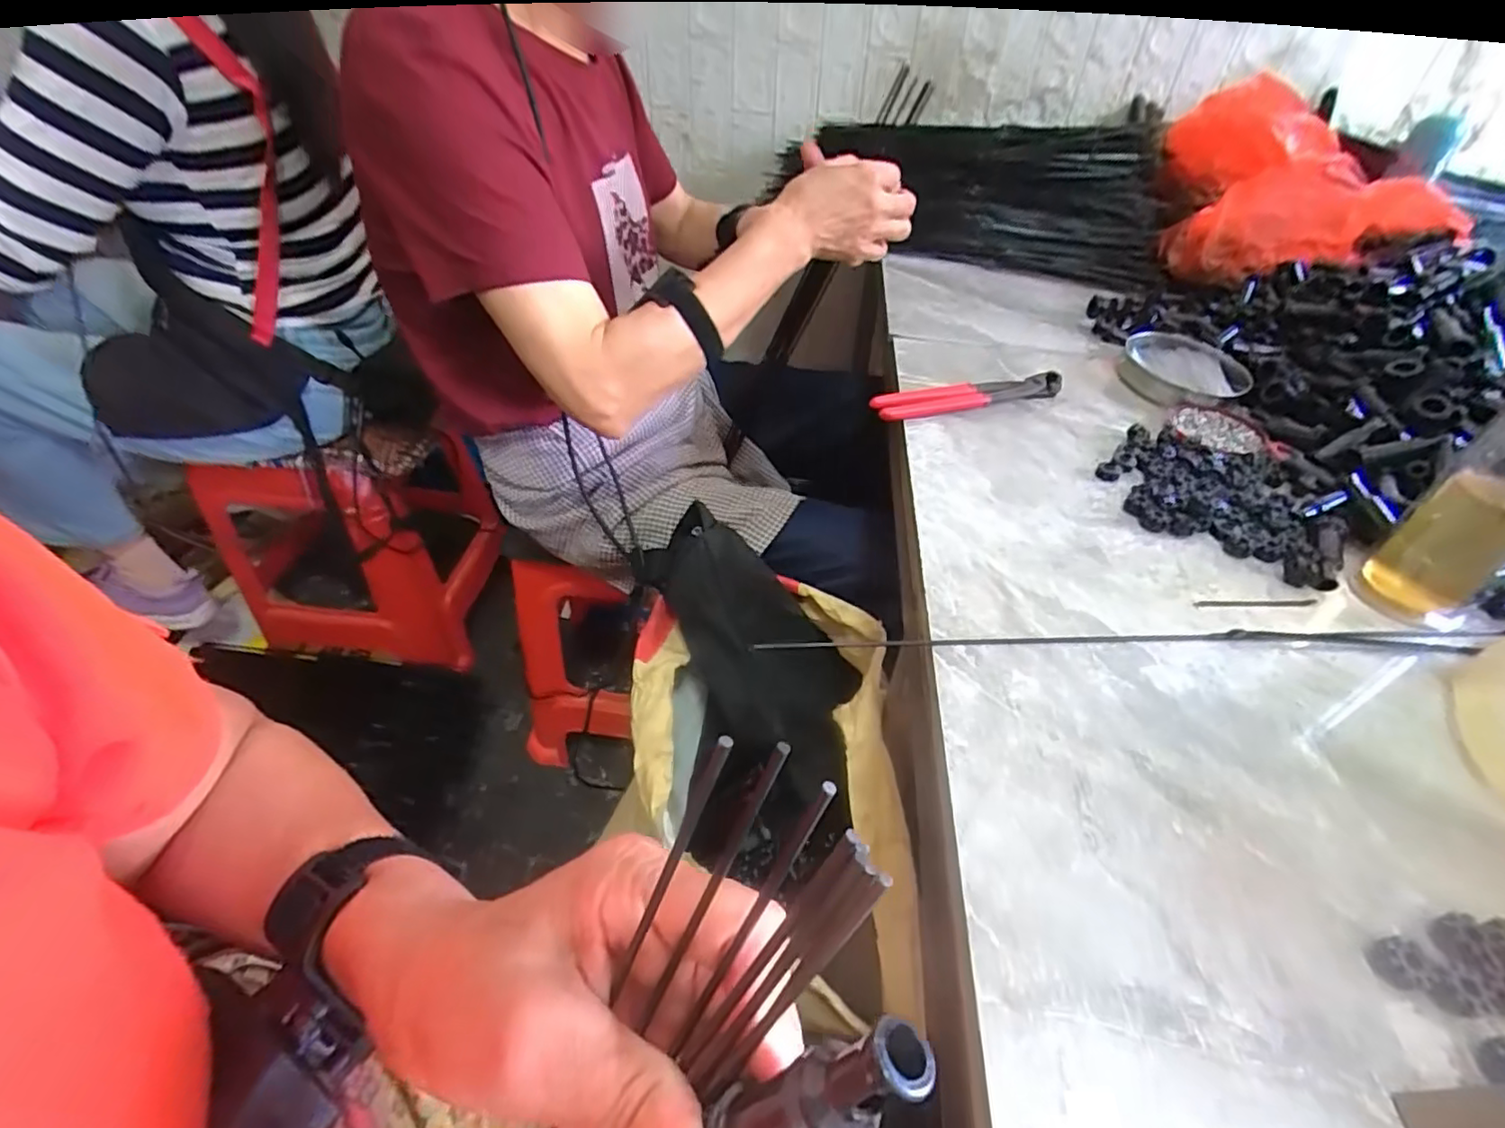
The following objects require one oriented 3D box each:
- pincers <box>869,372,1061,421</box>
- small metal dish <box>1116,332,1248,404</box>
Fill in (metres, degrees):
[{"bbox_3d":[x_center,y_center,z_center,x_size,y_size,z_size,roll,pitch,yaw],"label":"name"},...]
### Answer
[{"bbox_3d":[0.207,-0.161,0.619,0.199,0.020,0.030,-10,45,-14],"label":"pincers"},{"bbox_3d":[0.455,-0.206,0.681,0.115,0.023,0.119,22,46,20],"label":"small metal dish"}]

